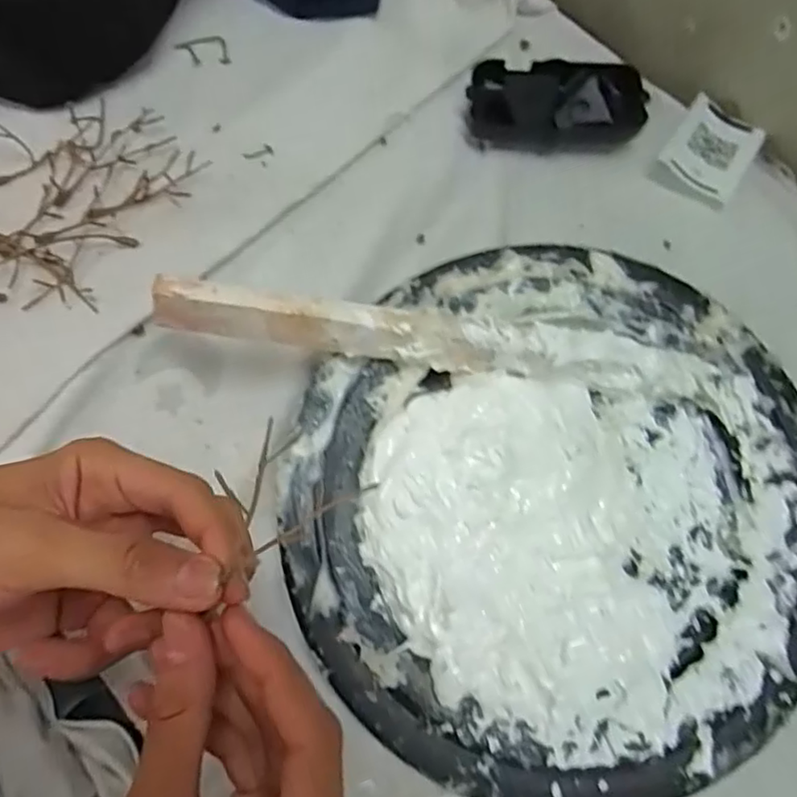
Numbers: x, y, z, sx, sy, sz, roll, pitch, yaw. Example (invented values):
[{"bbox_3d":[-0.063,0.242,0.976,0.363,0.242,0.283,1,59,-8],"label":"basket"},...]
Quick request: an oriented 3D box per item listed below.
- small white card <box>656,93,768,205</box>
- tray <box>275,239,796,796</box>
[{"bbox_3d":[0.204,-0.163,0.405,0.051,0.013,0.077,34,78,6],"label":"small white card"},{"bbox_3d":[0.078,0.054,0.329,0.272,0.054,0.273,-16,78,-6],"label":"tray"}]

